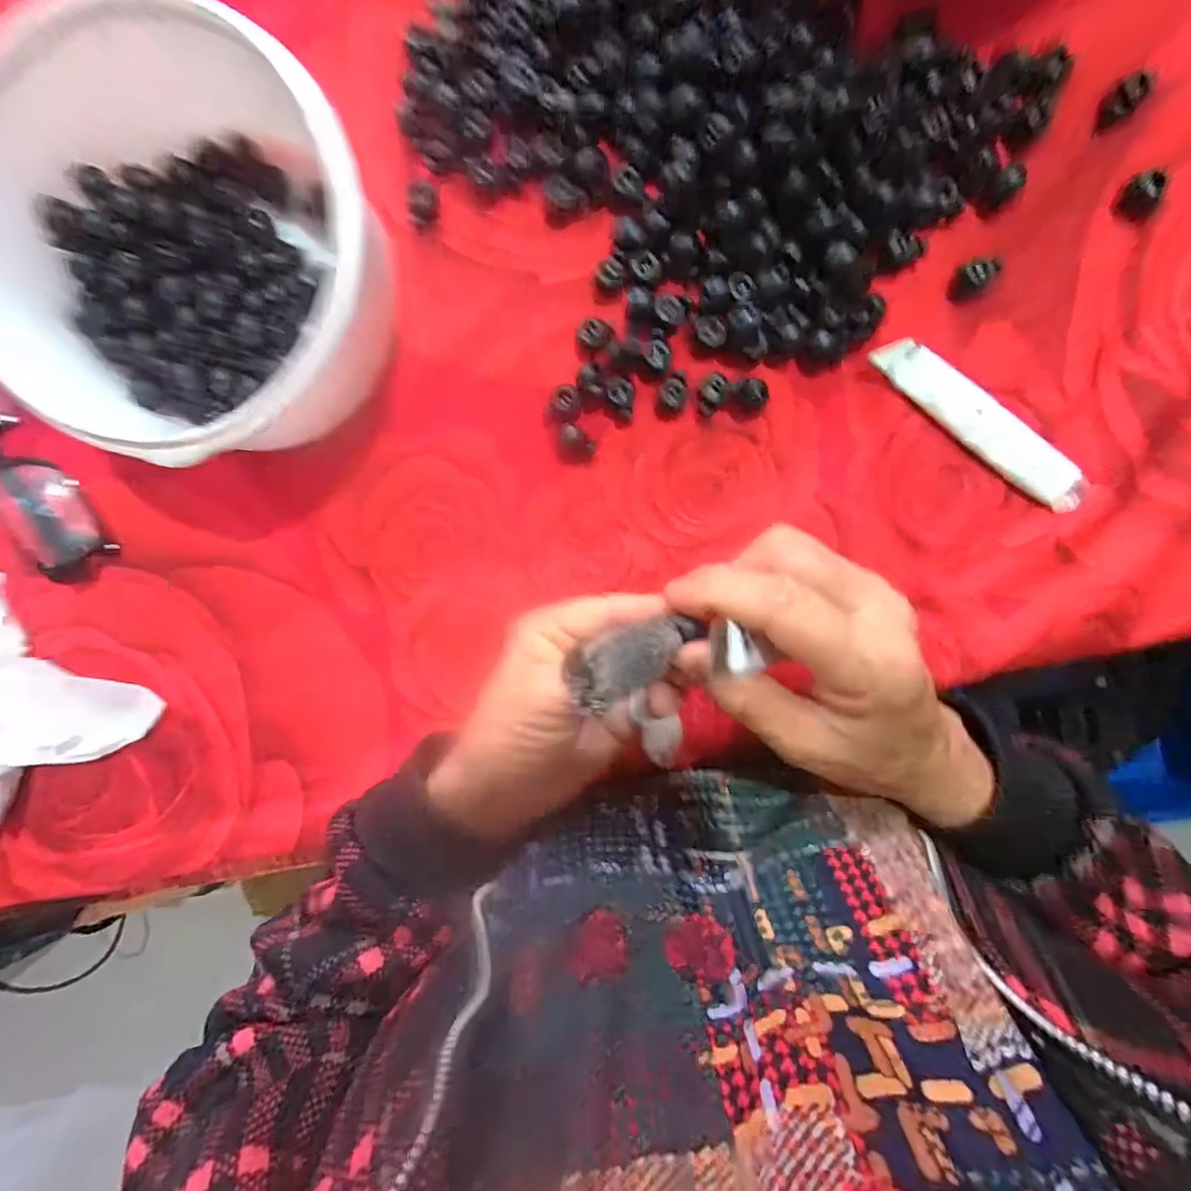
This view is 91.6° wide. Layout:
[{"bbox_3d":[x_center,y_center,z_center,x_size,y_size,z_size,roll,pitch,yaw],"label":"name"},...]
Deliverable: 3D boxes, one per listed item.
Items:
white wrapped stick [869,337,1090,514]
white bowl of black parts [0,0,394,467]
[{"bbox_3d":[0.176,-0.079,0.264,0.110,0.006,0.020,39,95,-1],"label":"white wrapped stick"},{"bbox_3d":[-0.168,-0.141,0.253,0.163,0.077,0.142,-19,93,7],"label":"white bowl of black parts"}]

